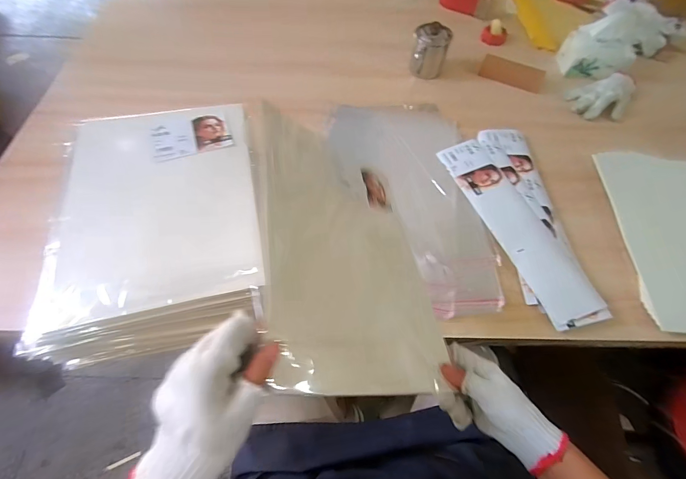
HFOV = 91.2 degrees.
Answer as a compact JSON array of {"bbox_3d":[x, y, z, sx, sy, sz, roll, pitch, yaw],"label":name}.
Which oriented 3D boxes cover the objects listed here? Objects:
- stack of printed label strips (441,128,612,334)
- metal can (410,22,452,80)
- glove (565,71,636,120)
[{"bbox_3d":[0.346,-0.050,0.637,0.179,0.016,0.422,-12,61,-9],"label":"stack of printed label strips"},{"bbox_3d":[0.214,-0.461,0.837,0.087,0.119,0.100,14,61,6],"label":"metal can"},{"bbox_3d":[0.630,-0.357,0.817,0.120,0.035,0.183,36,65,17],"label":"glove"}]

